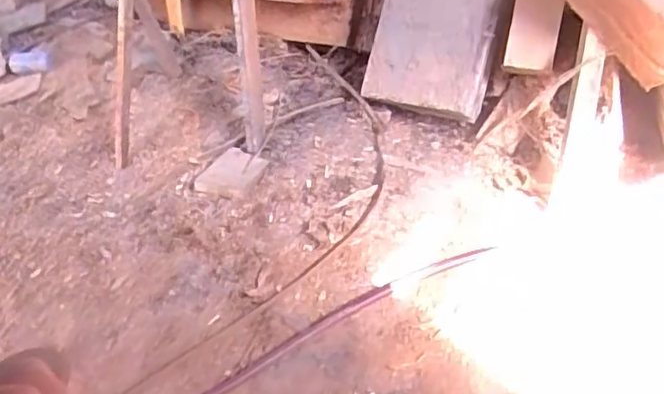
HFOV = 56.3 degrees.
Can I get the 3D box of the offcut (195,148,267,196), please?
[{"bbox_3d":[-0.157,-0.038,0.977,0.086,0.012,0.106,15,46,24],"label":"offcut"}]

